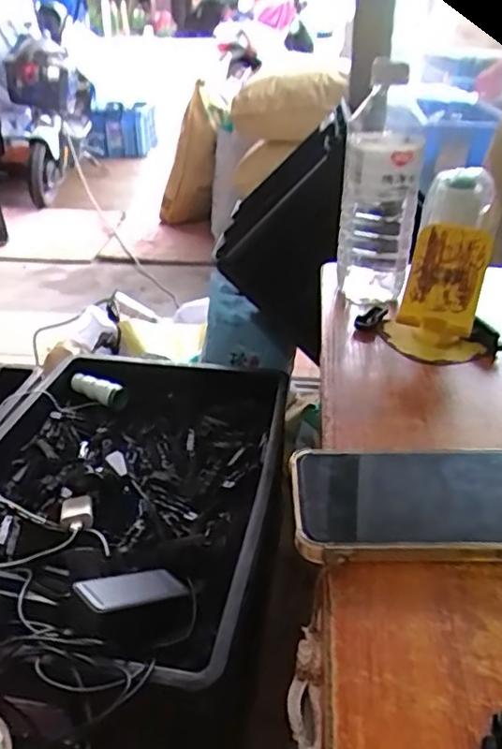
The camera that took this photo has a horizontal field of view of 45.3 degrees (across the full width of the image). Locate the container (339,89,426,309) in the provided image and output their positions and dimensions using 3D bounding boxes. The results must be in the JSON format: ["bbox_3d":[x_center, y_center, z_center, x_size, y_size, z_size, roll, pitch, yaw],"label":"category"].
[{"bbox_3d":[0.118,-0.151,0.563,0.067,0.169,0.066,6,30,11],"label":"container"}]

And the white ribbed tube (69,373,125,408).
[{"bbox_3d":[-0.261,0.028,1.032,0.106,0.035,0.044,18,34,28],"label":"white ribbed tube"}]

